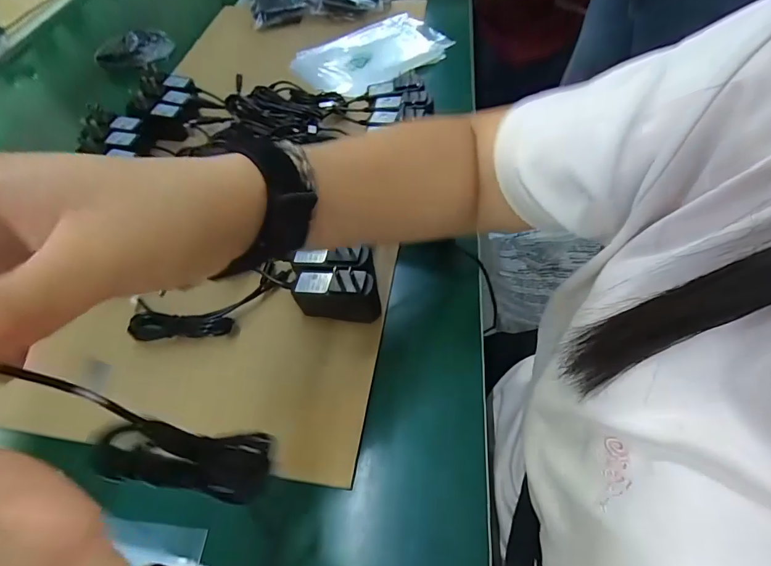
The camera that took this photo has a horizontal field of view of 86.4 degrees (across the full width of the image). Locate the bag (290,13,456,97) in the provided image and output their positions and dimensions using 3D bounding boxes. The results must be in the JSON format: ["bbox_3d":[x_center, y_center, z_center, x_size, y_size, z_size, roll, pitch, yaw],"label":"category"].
[{"bbox_3d":[-0.023,-0.364,0.659,0.238,0.032,0.167,-29,58,-15],"label":"bag"}]

